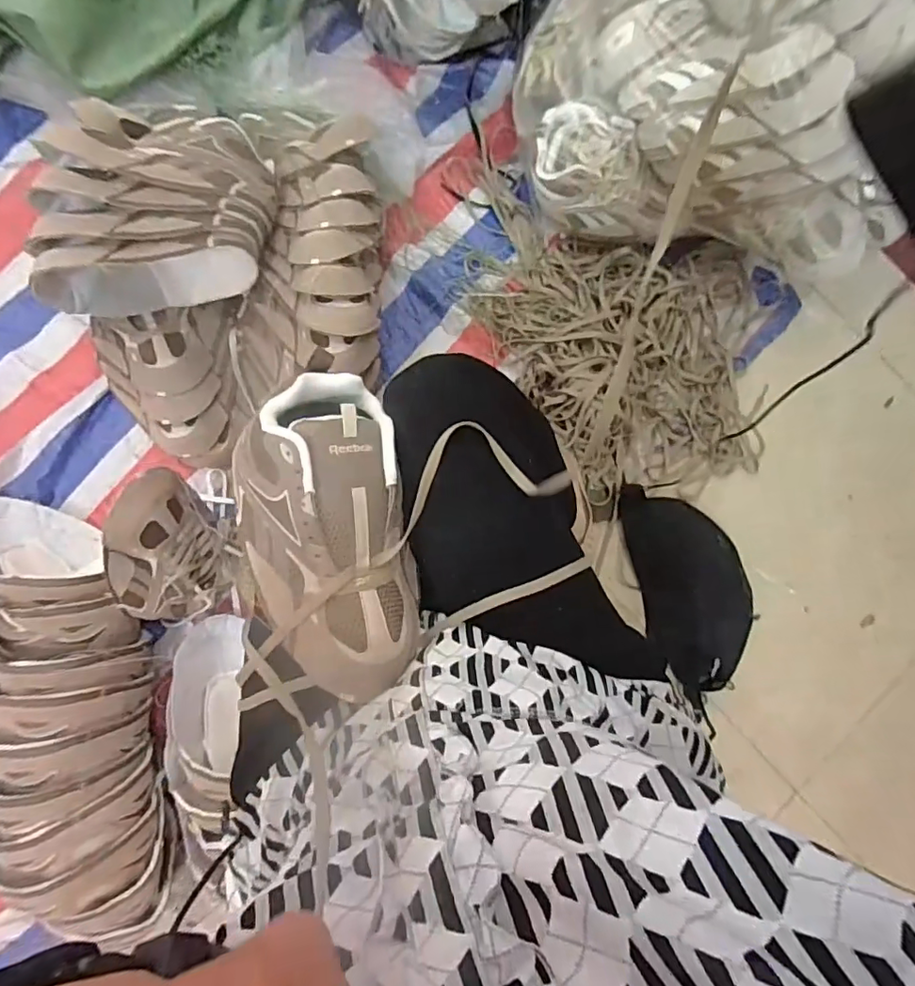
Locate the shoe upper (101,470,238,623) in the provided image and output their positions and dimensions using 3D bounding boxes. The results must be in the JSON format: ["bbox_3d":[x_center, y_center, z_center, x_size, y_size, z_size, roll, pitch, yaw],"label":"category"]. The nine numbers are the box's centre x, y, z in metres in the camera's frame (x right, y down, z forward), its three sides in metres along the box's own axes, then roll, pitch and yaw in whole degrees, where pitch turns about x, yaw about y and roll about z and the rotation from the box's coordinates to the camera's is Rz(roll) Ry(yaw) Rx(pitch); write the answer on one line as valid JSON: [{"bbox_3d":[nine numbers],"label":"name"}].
[{"bbox_3d":[-0.344,0.060,0.654,0.133,0.225,0.090,-2,41,-25],"label":"shoe upper"}]

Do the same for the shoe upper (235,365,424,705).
[{"bbox_3d":[-0.101,0.029,0.397,0.125,0.059,0.237,-9,84,-6],"label":"shoe upper"}]

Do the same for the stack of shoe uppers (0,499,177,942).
[{"bbox_3d":[-0.483,0.257,0.660,0.199,0.162,0.573,-21,86,-7],"label":"stack of shoe uppers"}]

